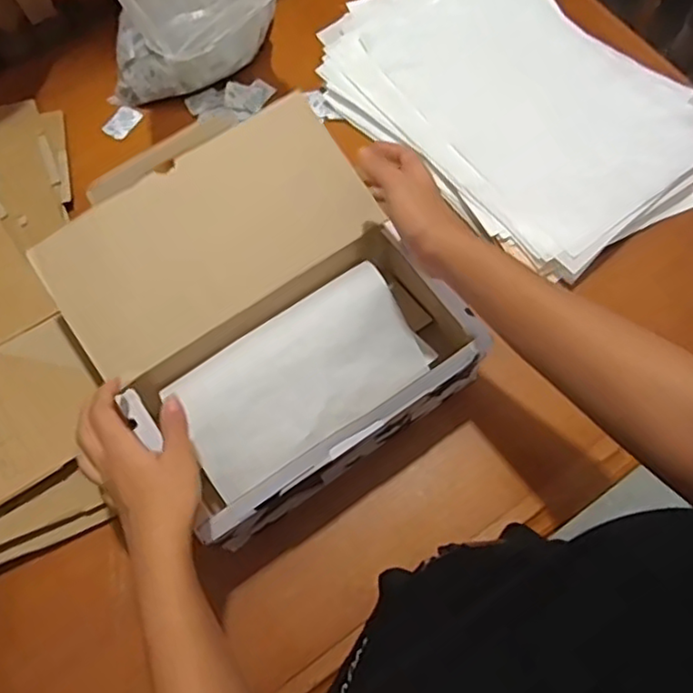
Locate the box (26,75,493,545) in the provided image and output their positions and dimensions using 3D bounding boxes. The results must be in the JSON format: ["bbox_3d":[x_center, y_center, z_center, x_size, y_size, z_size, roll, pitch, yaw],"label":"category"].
[{"bbox_3d":[-0.072,-0.028,0.576,0.272,0.116,0.292,-35,73,-11],"label":"box"}]

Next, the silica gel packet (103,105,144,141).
[{"bbox_3d":[-0.255,-0.255,0.739,0.033,0.004,0.042,32,73,12],"label":"silica gel packet"}]

